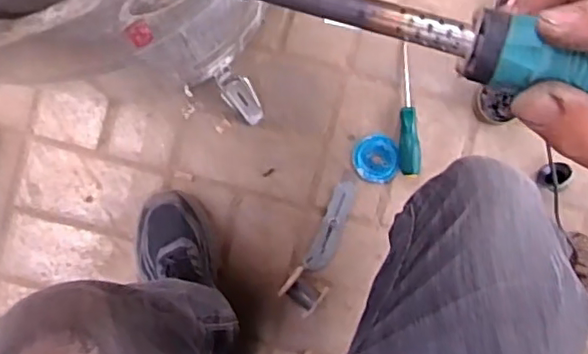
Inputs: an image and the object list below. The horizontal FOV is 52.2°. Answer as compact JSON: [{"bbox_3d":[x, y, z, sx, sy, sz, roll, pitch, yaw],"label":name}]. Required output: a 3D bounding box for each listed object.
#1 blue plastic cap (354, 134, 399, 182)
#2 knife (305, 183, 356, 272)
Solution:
[{"bbox_3d":[0.118,-0.026,0.860,0.066,0.009,0.067,0,93,-1],"label":"blue plastic cap"},{"bbox_3d":[0.056,0.072,0.860,0.035,0.009,0.134,23,92,-2],"label":"knife"}]

